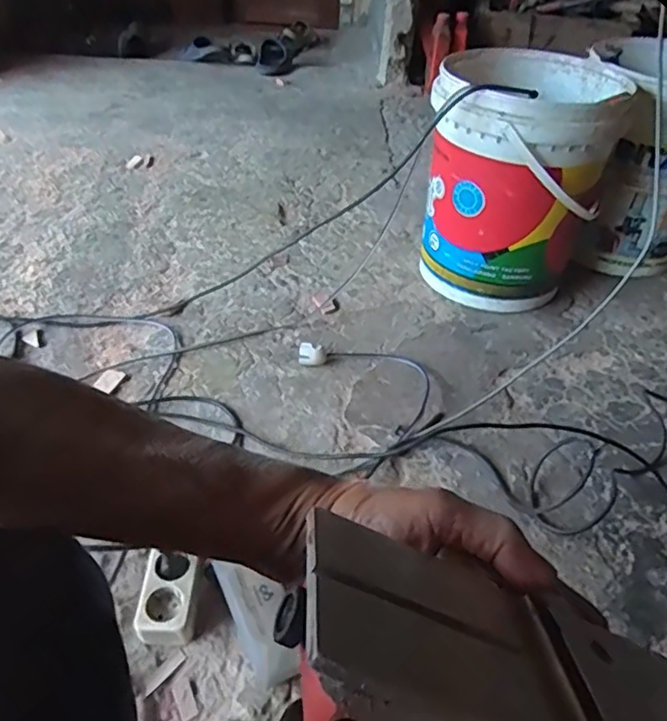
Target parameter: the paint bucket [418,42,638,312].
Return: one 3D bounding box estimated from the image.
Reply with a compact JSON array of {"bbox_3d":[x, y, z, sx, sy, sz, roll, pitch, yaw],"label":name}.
[{"bbox_3d":[0.314,-0.311,1.085,0.286,0.366,0.299,10,42,9],"label":"paint bucket"}]

